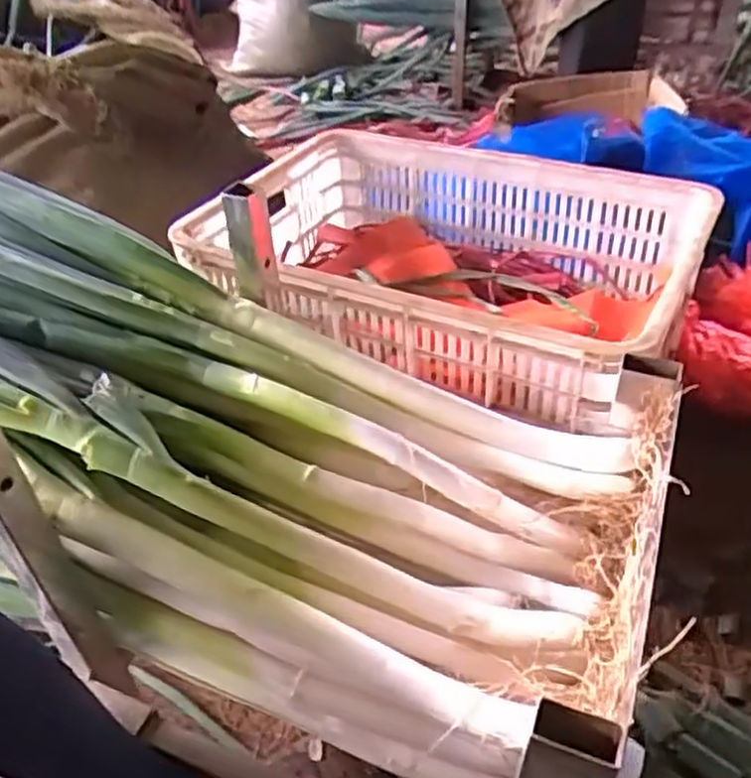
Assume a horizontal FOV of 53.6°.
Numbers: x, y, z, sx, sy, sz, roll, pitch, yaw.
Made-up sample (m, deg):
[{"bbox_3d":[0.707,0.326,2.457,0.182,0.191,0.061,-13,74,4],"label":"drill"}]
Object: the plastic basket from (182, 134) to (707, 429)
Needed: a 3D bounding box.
[{"bbox_3d":[0.078,-0.133,0.838,0.508,0.148,0.333,15,44,24],"label":"plastic basket"}]

